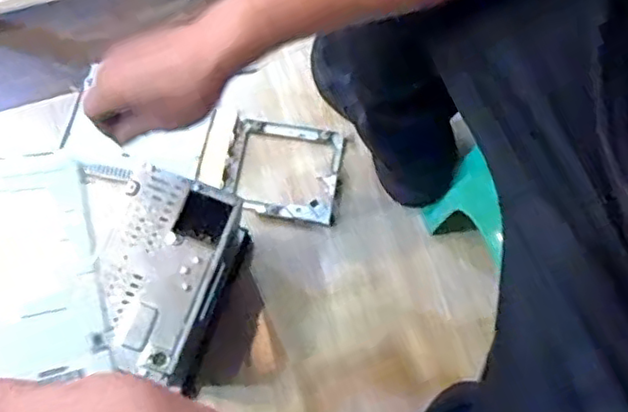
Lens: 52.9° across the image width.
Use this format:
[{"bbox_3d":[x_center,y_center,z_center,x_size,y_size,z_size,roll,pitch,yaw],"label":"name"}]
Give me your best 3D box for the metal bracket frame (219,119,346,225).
[{"bbox_3d":[-0.039,-0.047,0.792,0.145,0.009,0.124,10,71,3],"label":"metal bracket frame"}]

